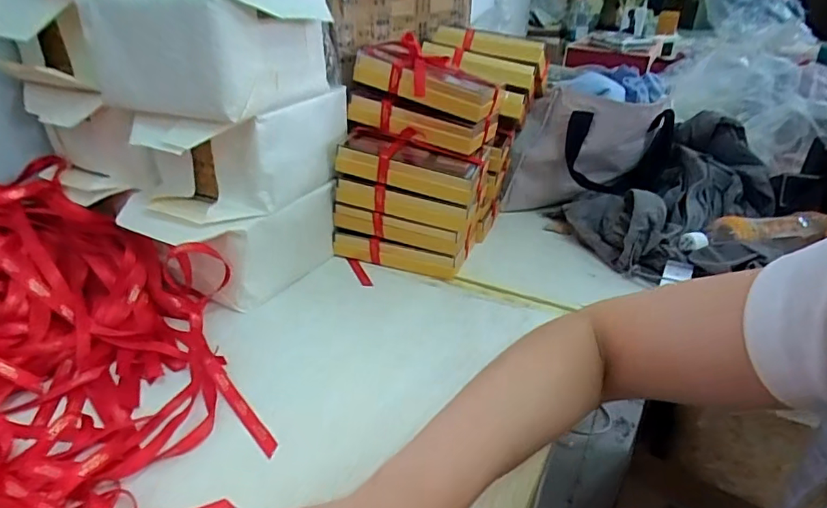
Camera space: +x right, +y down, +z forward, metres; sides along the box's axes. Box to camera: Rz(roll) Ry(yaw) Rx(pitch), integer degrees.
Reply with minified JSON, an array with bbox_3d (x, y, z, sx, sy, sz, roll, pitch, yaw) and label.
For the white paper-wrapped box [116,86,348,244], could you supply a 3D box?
[{"bbox_3d":[-0.208,-0.124,0.591,0.171,0.110,0.255,18,34,27],"label":"white paper-wrapped box"}]

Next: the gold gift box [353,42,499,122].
[{"bbox_3d":[0.015,-0.221,0.643,0.175,0.045,0.097,23,34,10],"label":"gold gift box"}]

